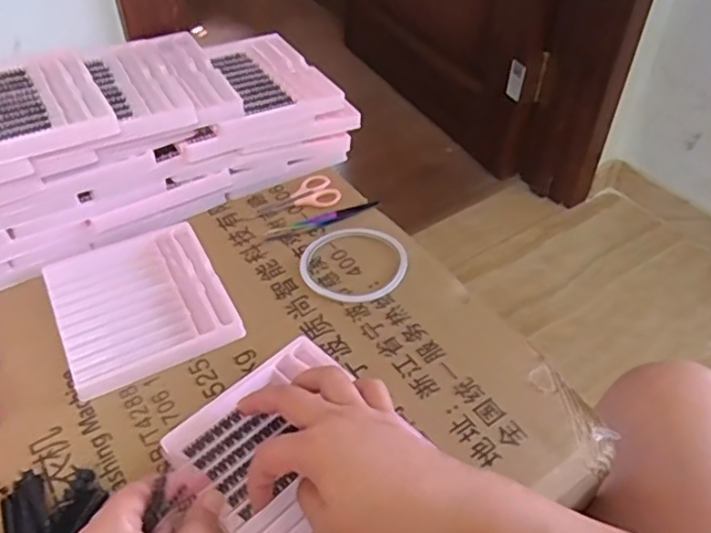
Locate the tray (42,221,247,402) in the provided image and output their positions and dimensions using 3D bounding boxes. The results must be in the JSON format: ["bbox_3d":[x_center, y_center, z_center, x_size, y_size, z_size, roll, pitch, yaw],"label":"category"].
[{"bbox_3d":[-0.180,0.028,0.532,0.131,0.010,0.147,-21,49,-20],"label":"tray"}]

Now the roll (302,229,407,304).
[{"bbox_3d":[0.001,-0.002,0.561,0.091,0.008,0.086,-28,52,-26],"label":"roll"}]

